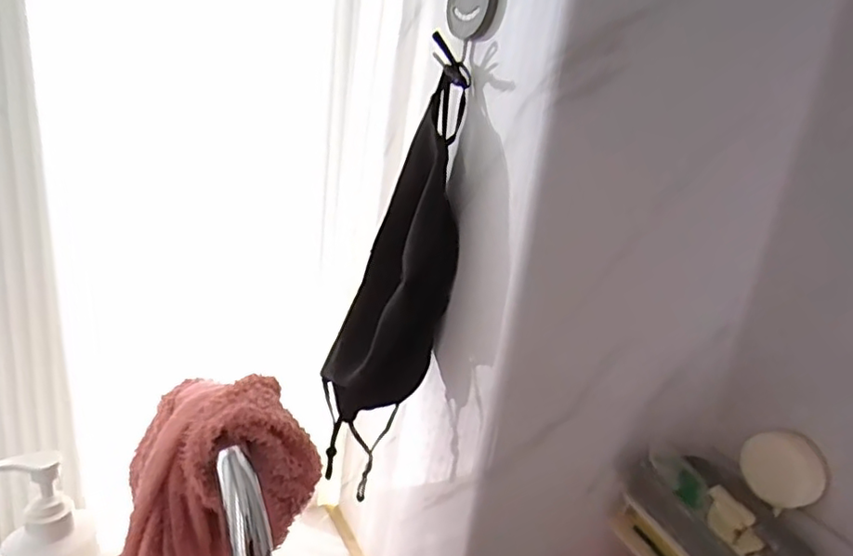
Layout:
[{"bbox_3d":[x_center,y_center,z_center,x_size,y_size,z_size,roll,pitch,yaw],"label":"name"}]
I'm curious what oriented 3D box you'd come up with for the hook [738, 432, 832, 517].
[{"bbox_3d":[0.270,0.145,0.471,0.057,0.057,0.014,21,23,35],"label":"hook"}]

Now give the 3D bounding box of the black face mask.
[{"bbox_3d":[-0.026,0.003,0.476,0.085,0.307,0.060,-2,21,-25],"label":"black face mask"}]

